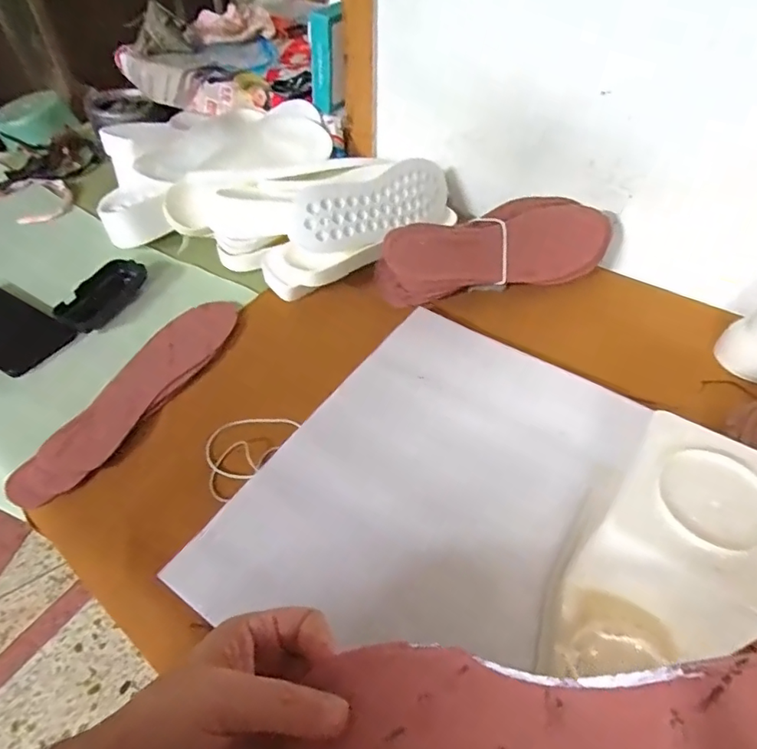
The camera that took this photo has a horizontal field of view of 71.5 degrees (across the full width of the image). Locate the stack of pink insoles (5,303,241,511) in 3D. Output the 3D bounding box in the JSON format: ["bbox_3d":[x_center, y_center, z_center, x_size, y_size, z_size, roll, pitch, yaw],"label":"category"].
[{"bbox_3d":[-0.244,0.014,0.527,0.071,0.024,0.271,23,52,19],"label":"stack of pink insoles"}]

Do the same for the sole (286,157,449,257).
[{"bbox_3d":[0.001,-0.204,0.637,0.236,0.077,0.022,-29,18,-34],"label":"sole"}]

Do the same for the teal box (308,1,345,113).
[{"bbox_3d":[-0.068,-0.424,0.717,0.044,0.128,0.035,-7,49,-7],"label":"teal box"}]

